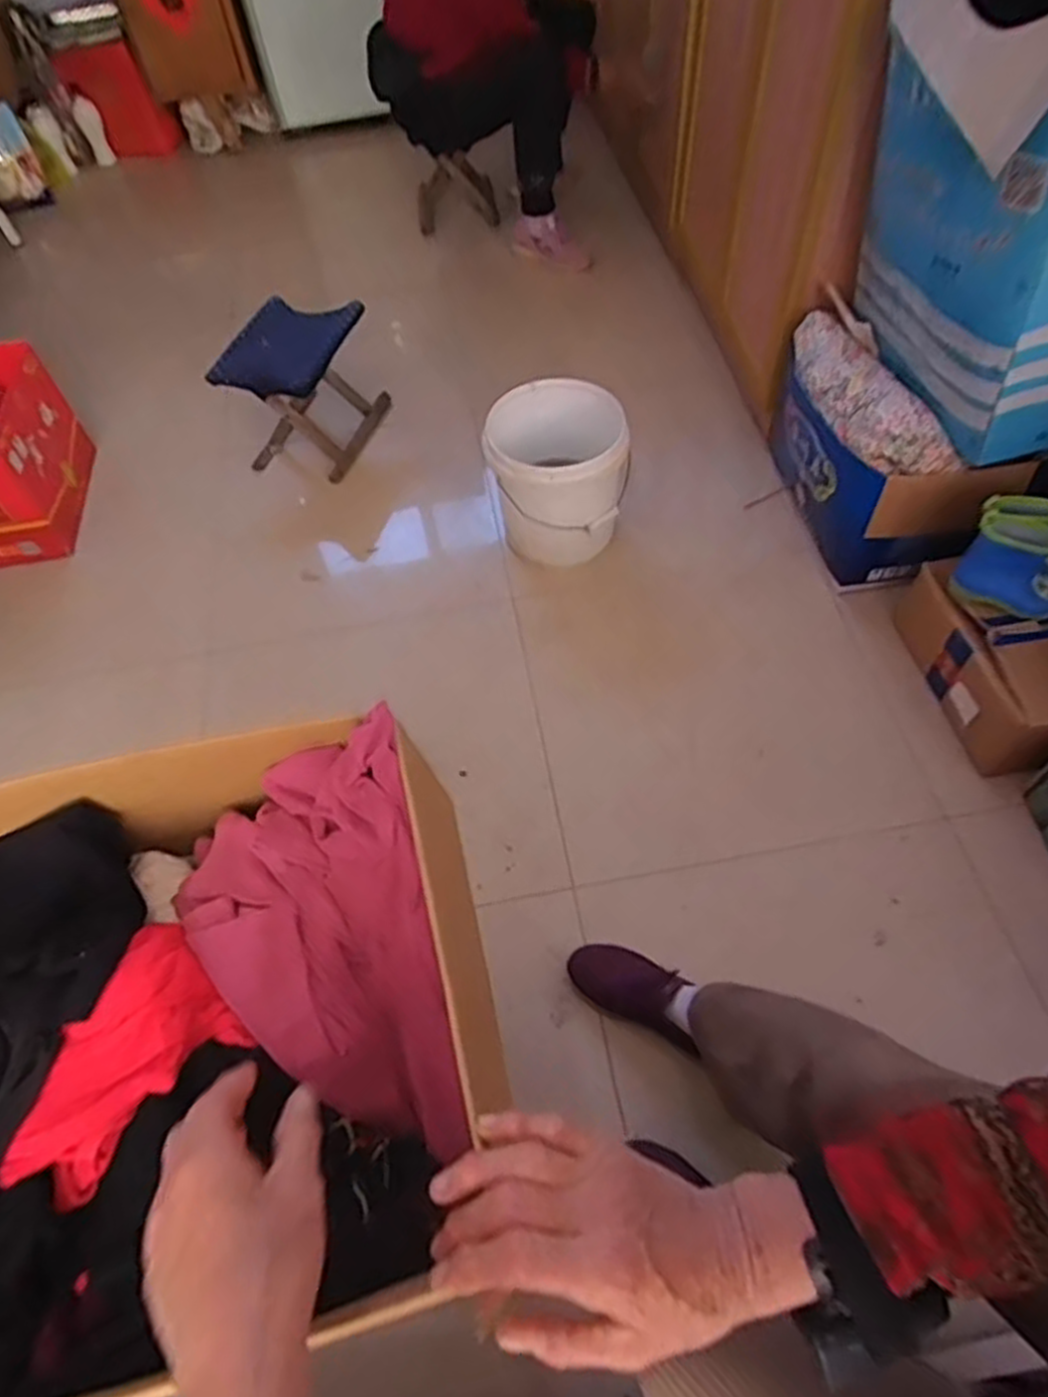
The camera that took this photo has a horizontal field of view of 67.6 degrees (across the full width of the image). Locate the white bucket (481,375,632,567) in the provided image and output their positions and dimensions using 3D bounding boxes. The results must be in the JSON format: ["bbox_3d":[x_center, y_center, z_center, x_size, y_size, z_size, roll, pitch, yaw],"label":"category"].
[{"bbox_3d":[0.061,-0.420,1.439,0.239,0.235,0.253,-2,57,3],"label":"white bucket"}]

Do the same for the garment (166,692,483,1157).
[{"bbox_3d":[-0.140,0.149,0.507,0.171,0.118,0.237,-11,56,-3],"label":"garment"}]

